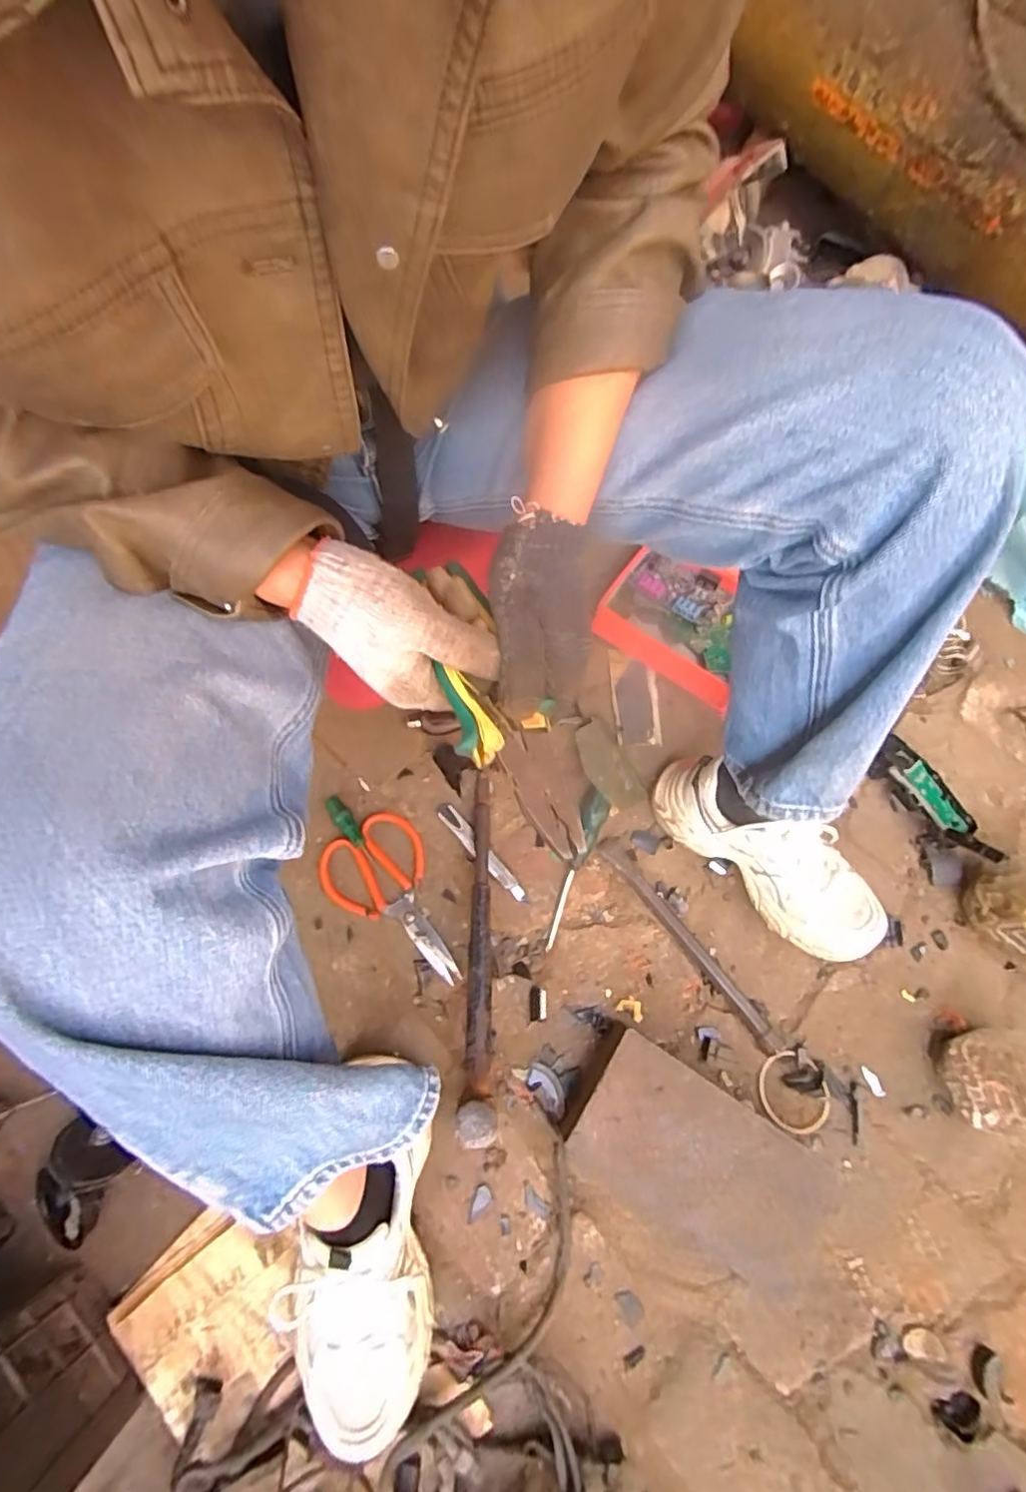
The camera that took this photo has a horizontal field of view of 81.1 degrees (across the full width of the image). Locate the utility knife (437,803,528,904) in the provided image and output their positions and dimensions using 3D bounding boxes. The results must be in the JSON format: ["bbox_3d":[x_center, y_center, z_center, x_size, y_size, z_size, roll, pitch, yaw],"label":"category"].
[{"bbox_3d":[-0.034,0.116,0.660,0.020,0.012,0.139,-40,76,-17],"label":"utility knife"}]

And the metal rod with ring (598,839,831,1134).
[{"bbox_3d":[0.195,0.243,0.624,0.071,0.016,0.333,-37,75,-16],"label":"metal rod with ring"}]

